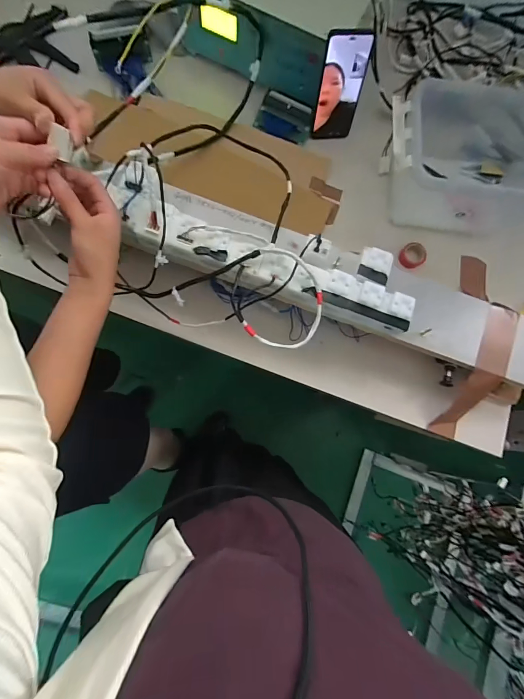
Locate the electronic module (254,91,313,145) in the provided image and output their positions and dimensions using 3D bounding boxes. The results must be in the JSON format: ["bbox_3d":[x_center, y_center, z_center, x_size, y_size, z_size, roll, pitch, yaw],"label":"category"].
[{"bbox_3d":[0.045,-0.445,0.670,0.102,0.006,0.067,23,112,3],"label":"electronic module"}]

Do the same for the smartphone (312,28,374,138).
[{"bbox_3d":[0.138,-0.457,0.614,0.078,0.162,0.011,-7,64,-6],"label":"smartphone"}]

